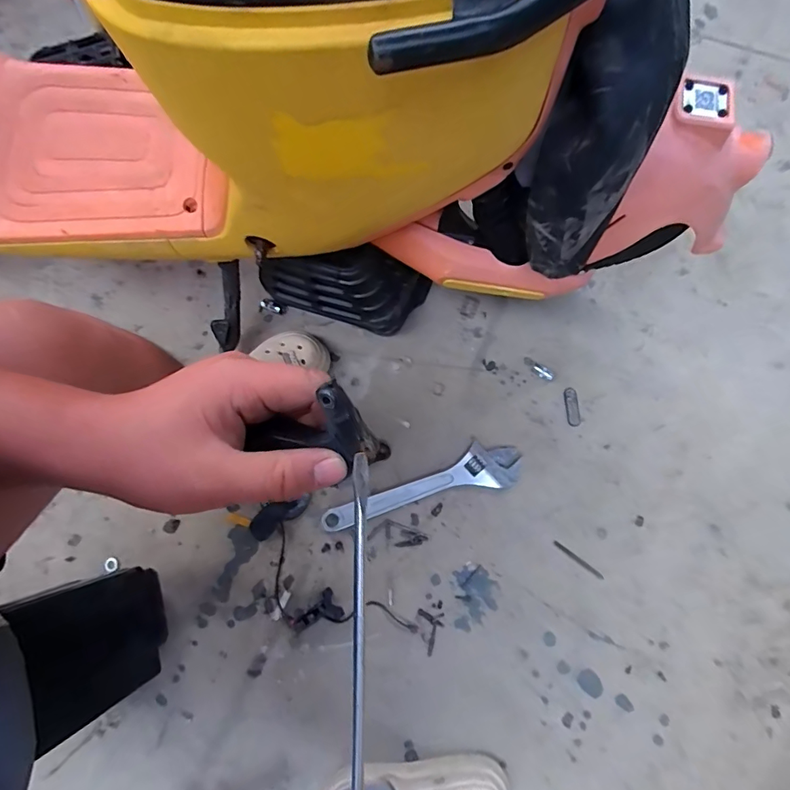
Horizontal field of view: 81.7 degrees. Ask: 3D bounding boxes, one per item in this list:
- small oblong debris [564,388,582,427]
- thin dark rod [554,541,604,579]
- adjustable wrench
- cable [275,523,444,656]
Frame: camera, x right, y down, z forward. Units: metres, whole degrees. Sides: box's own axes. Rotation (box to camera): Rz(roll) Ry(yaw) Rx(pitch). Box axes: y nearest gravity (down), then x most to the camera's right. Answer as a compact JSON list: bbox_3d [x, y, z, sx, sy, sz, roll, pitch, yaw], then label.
[{"bbox_3d":[0.323,0.022,0.832,0.024,0.009,0.070,-3,77,0],"label":"small oblong debris"},{"bbox_3d":[0.310,0.279,0.771,0.094,0.004,0.010,36,79,8],"label":"thin dark rod"},{"bbox_3d":[0.047,0.163,0.787,0.347,0.026,0.077,-18,77,-4],"label":"adjustable wrench"},{"bbox_3d":[-0.085,0.351,0.746,0.313,0.026,0.131,28,78,6],"label":"cable"}]

